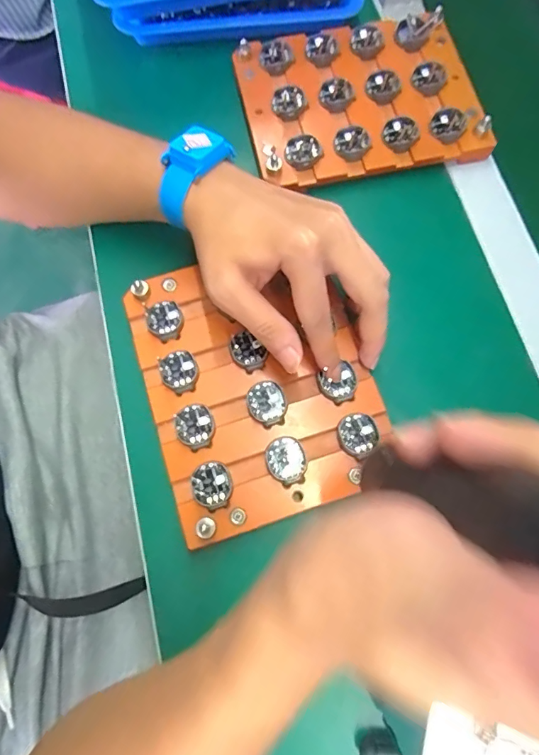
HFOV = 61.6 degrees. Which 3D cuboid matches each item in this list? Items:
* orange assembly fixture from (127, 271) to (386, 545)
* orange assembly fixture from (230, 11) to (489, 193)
[{"bbox_3d":[-0.007,0.001,0.307,0.143,0.013,0.180,-17,74,-7],"label":"orange assembly fixture"},{"bbox_3d":[0.074,-0.232,0.374,0.182,0.020,0.141,-12,73,-5],"label":"orange assembly fixture"}]

